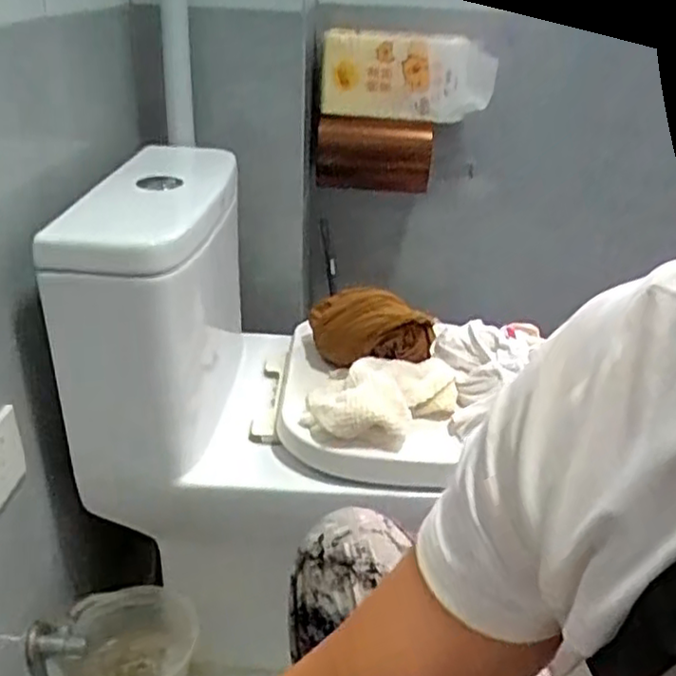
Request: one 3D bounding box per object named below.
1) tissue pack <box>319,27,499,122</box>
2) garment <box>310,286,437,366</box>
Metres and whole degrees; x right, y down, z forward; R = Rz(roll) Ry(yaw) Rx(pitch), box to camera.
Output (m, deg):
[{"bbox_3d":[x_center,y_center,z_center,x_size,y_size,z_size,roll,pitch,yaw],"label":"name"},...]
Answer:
[{"bbox_3d":[0.121,-0.456,1.211,0.298,0.133,0.074,5,28,5],"label":"tissue pack"},{"bbox_3d":[0.031,-0.012,0.922,0.178,0.084,0.061,19,32,27],"label":"garment"}]

